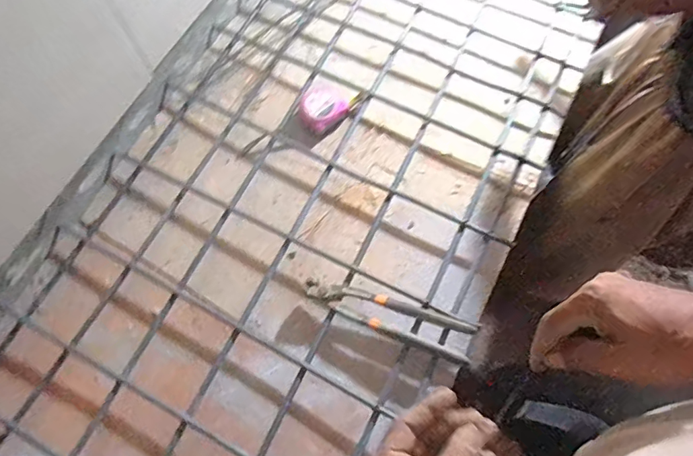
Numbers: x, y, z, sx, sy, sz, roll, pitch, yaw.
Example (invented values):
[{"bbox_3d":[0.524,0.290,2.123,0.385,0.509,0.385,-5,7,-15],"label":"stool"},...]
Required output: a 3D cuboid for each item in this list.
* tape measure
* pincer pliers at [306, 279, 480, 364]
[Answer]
[{"bbox_3d":[-0.028,-0.197,0.747,0.091,0.027,0.064,-41,73,-14],"label":"tape measure"},{"bbox_3d":[0.051,0.114,0.611,0.218,0.013,0.054,16,70,10],"label":"pincer pliers"}]

